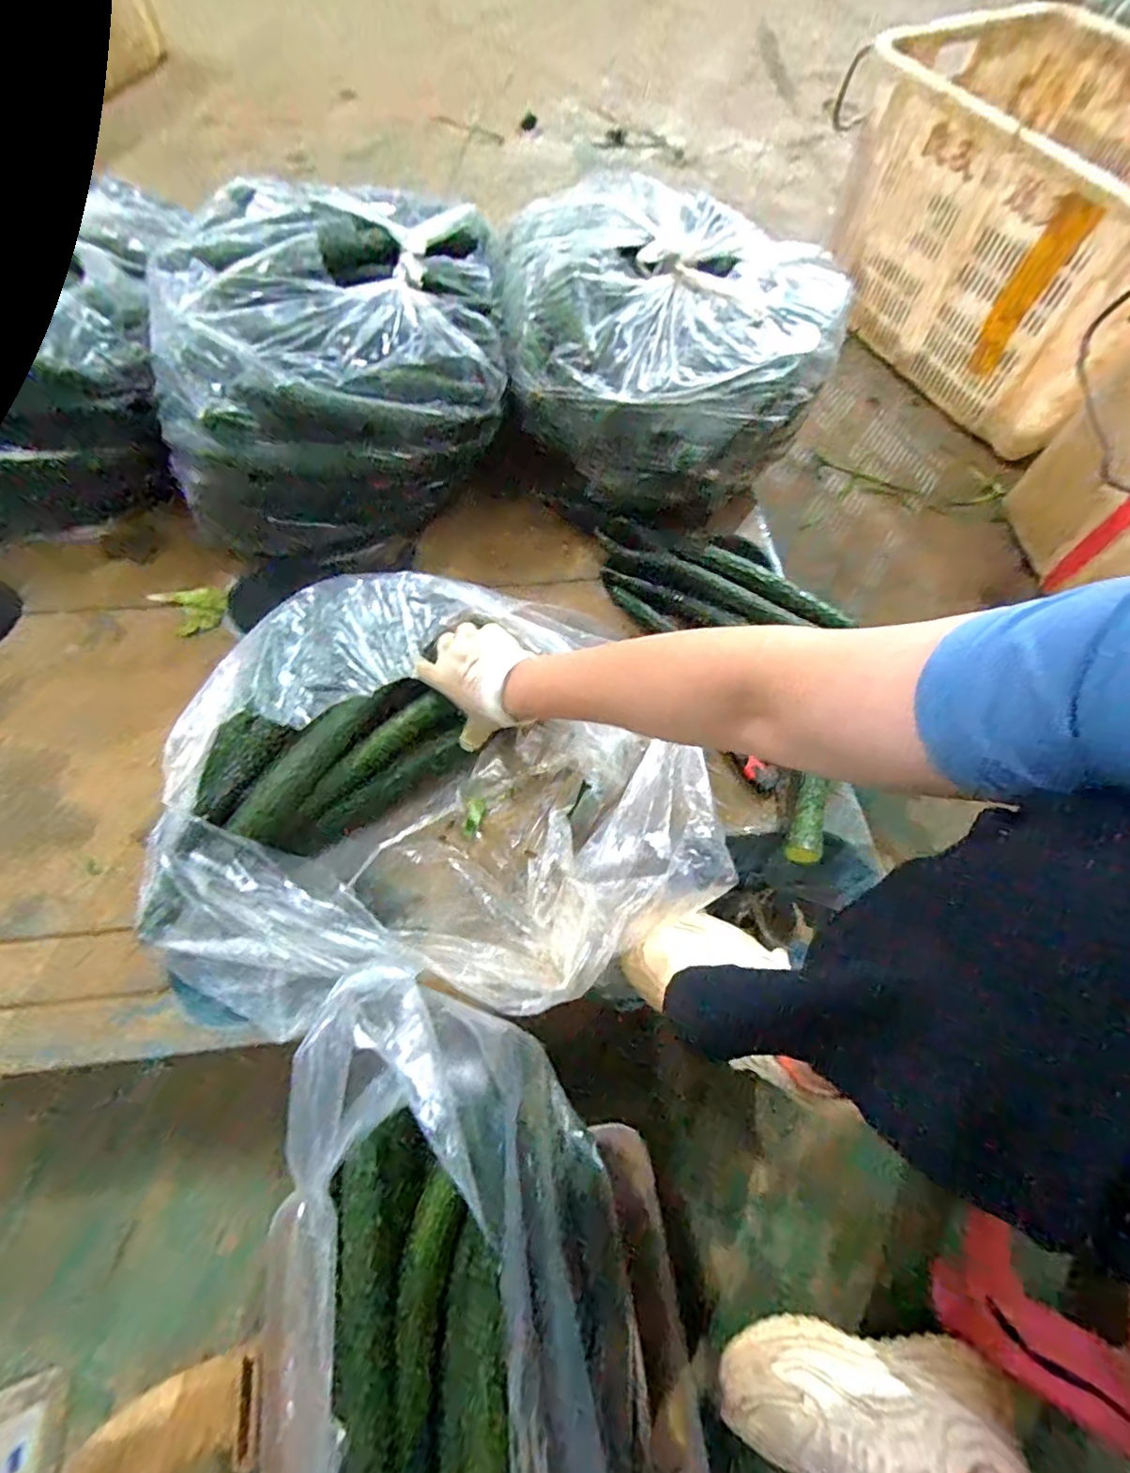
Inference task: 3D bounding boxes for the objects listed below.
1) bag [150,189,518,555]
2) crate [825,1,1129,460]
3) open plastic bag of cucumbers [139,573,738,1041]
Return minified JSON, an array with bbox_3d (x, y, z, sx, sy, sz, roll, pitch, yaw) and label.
[{"bbox_3d":[-0.264,-0.454,0.694,0.374,0.200,0.393,-6,67,-5],"label":"bag"},{"bbox_3d":[0.803,-0.868,1.004,0.466,0.361,0.694,-32,71,-14],"label":"crate"},{"bbox_3d":[-0.115,0.030,0.544,0.472,0.140,0.412,-3,67,-3],"label":"open plastic bag of cucumbers"}]

